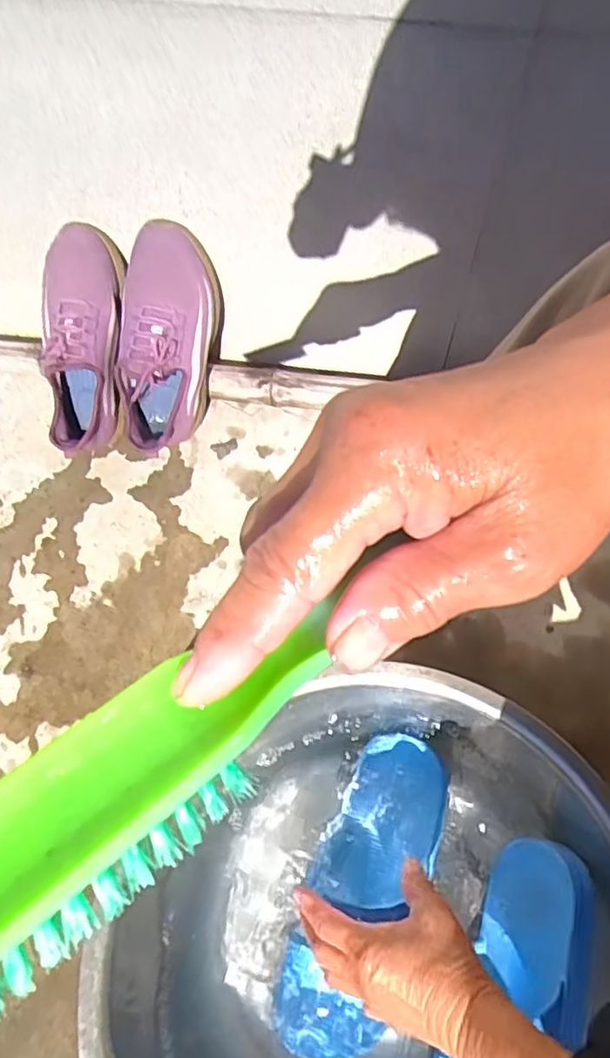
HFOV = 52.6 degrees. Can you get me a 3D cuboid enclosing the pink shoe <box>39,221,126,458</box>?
[{"bbox_3d":[-0.239,-0.193,0.662,0.089,0.237,0.080,11,26,5],"label":"pink shoe"}]

